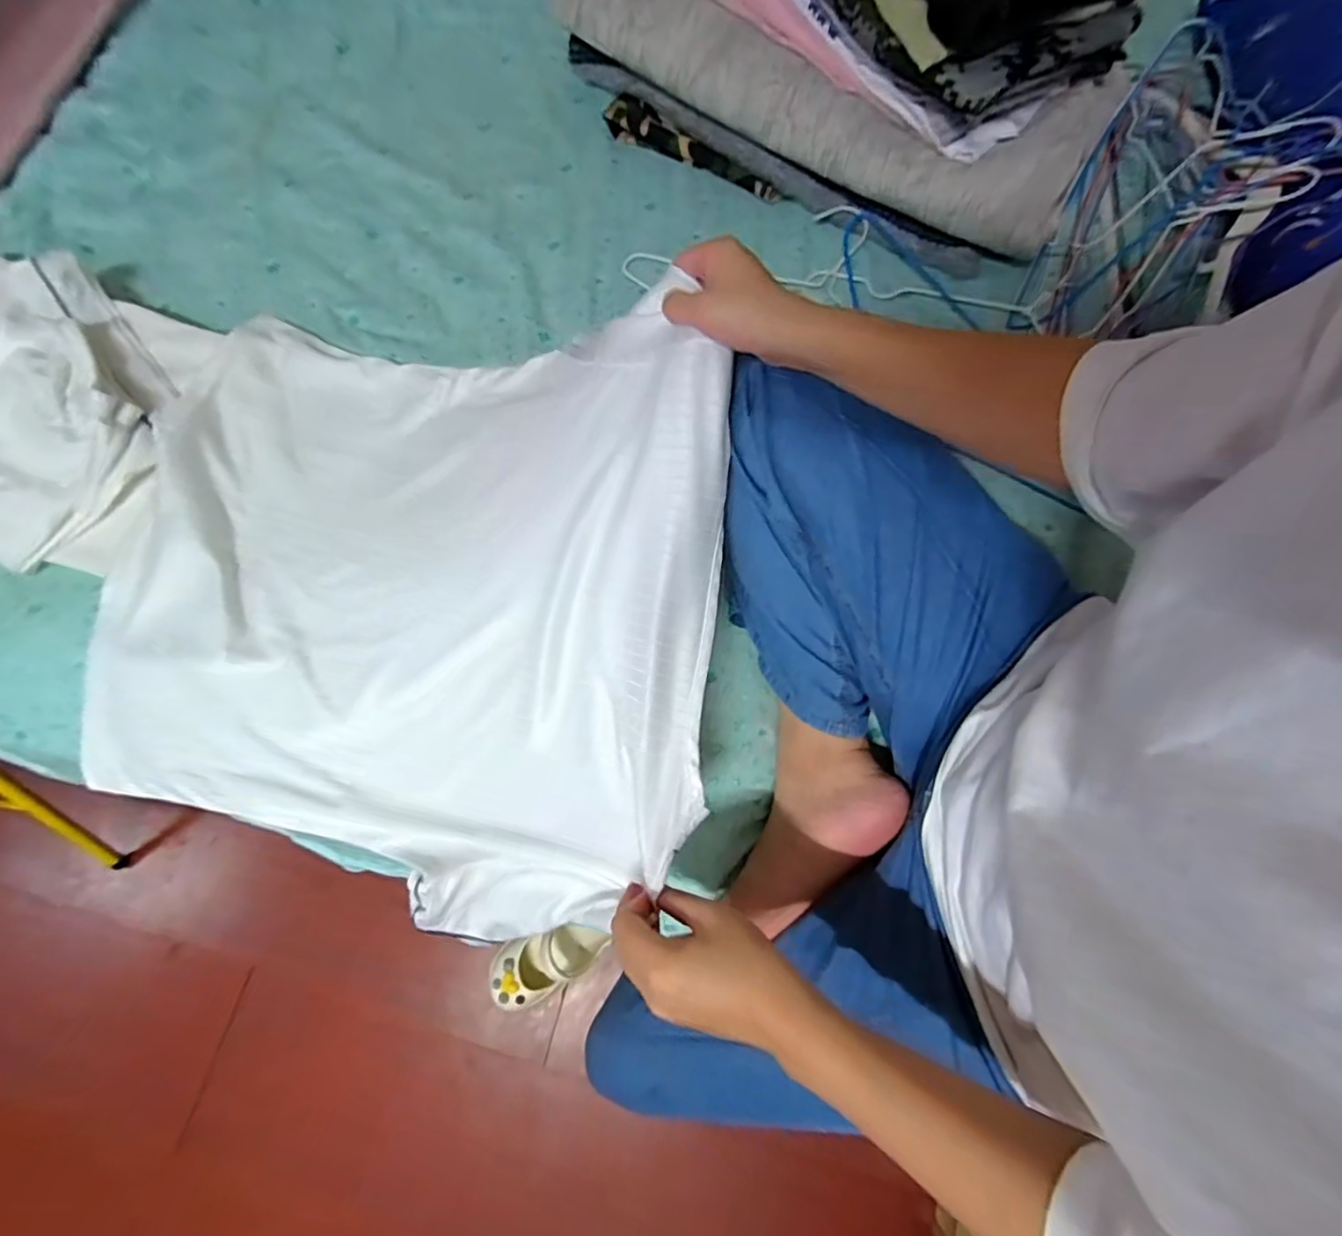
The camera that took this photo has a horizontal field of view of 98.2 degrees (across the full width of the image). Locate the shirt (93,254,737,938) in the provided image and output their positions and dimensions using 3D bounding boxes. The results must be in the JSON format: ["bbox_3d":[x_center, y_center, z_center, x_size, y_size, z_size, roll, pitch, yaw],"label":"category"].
[{"bbox_3d":[-0.215,-0.025,0.488,0.501,0.173,0.497,8,75,4],"label":"shirt"}]

